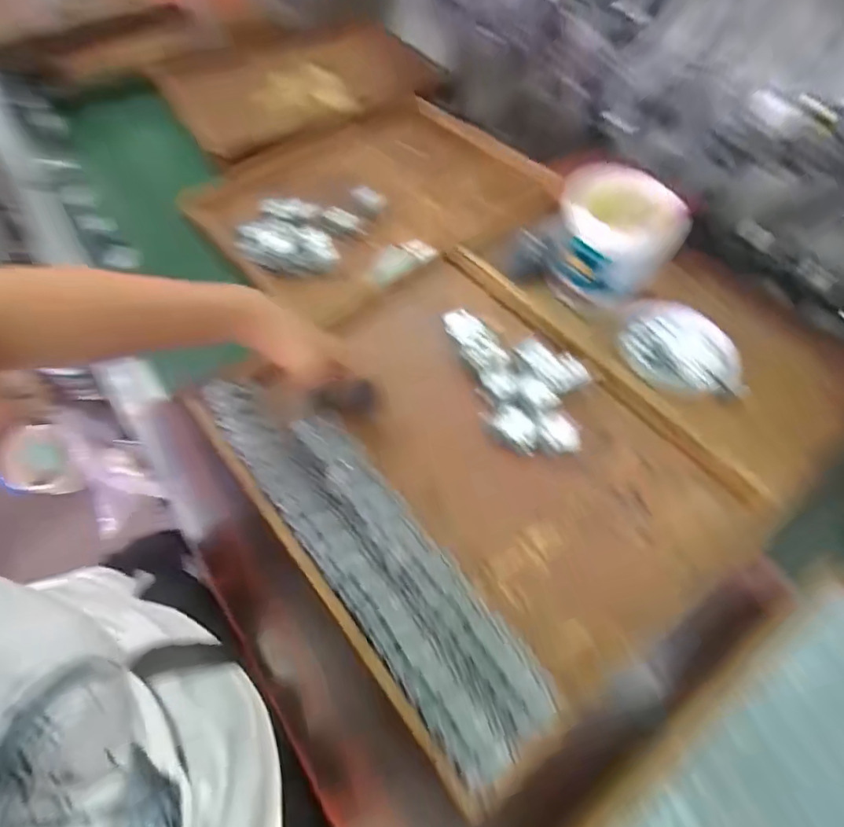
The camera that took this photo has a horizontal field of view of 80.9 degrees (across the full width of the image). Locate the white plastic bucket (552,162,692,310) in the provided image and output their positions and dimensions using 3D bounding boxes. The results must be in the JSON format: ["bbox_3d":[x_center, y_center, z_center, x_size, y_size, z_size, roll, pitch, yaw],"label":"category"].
[{"bbox_3d":[0.236,-0.216,0.614,0.123,0.159,0.101,10,58,6],"label":"white plastic bucket"}]

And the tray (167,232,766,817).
[{"bbox_3d":[0.037,0.047,0.530,0.386,0.076,0.482,-34,63,-19],"label":"tray"}]

